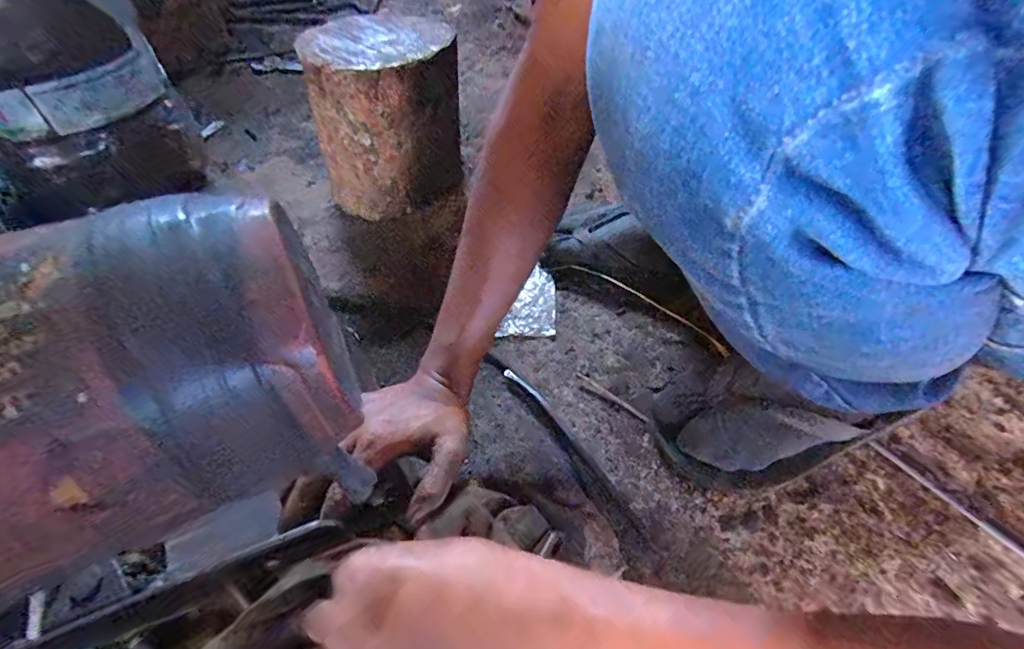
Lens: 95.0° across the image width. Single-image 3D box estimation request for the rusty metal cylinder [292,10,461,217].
[{"bbox_3d":[-0.164,-0.267,0.636,0.181,0.202,0.147,-2,50,1],"label":"rusty metal cylinder"}]

